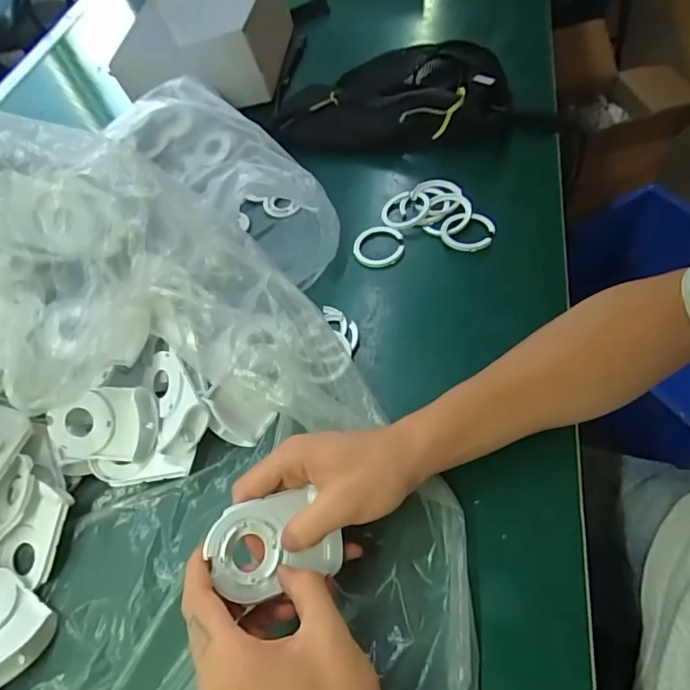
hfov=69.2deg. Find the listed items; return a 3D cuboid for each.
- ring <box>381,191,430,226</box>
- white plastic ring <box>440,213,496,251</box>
[{"bbox_3d":[0.063,-0.141,0.516,0.048,0.006,0.050,-12,53,17],"label":"ring"},{"bbox_3d":[0.119,-0.110,0.487,0.050,0.010,0.048,-6,55,9],"label":"white plastic ring"}]

